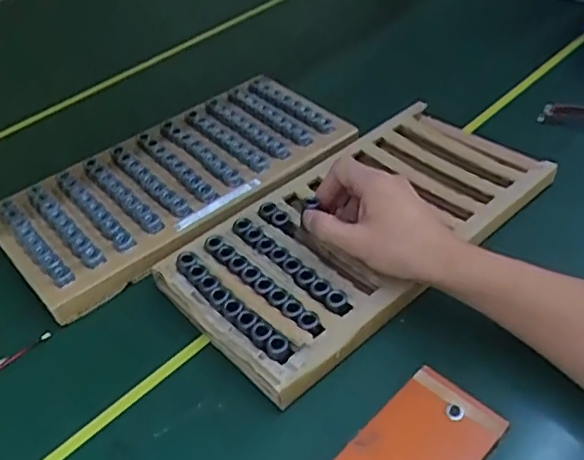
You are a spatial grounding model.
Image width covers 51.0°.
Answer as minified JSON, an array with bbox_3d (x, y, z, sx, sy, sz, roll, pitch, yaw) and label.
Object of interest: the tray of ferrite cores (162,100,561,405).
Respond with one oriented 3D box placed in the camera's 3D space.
[{"bbox_3d":[0.059,-0.007,0.566,0.198,0.035,0.355,34,57,31],"label":"tray of ferrite cores"}]

